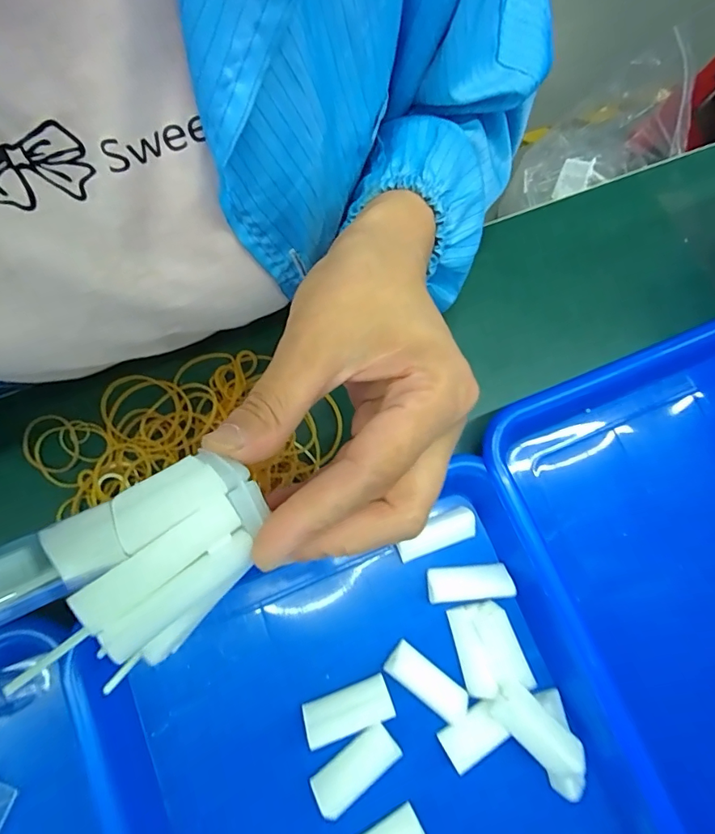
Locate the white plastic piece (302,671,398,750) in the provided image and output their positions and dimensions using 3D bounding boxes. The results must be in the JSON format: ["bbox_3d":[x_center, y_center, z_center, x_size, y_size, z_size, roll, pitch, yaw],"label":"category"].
[{"bbox_3d":[-0.005,0.152,0.245,0.045,0.011,0.019,-19,81,-7],"label":"white plastic piece"}]

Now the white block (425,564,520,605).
[{"bbox_3d":[0.063,0.093,0.264,0.046,0.009,0.019,-4,79,-5],"label":"white block"}]

